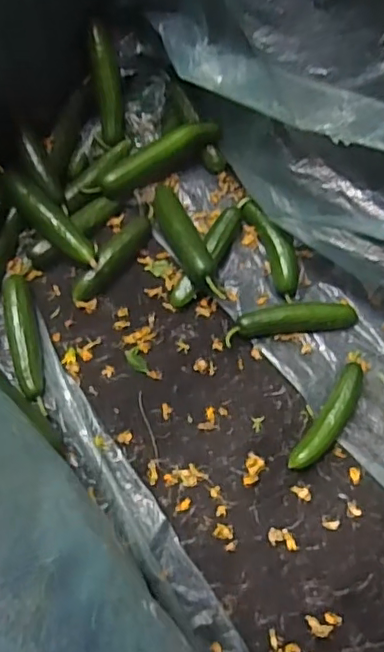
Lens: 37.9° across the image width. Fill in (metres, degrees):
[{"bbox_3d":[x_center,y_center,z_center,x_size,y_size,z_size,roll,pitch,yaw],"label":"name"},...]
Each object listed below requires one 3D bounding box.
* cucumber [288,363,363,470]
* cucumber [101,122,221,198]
[{"bbox_3d":[0.168,0.112,0.675,0.032,0.029,0.147,33,71,10],"label":"cucumber"},{"bbox_3d":[-0.047,-0.231,0.765,0.174,0.044,0.042,-33,74,-14],"label":"cucumber"}]

